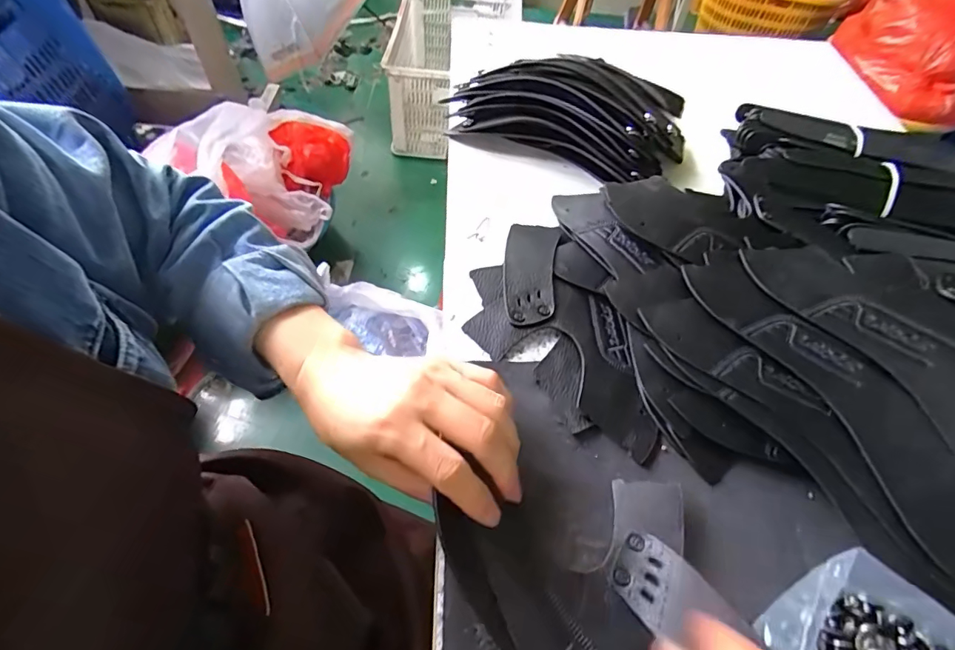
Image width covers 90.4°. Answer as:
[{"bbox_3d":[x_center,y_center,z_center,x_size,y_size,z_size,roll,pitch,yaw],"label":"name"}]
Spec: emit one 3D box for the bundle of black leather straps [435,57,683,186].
[{"bbox_3d":[0.086,-0.205,0.457,0.216,0.059,0.098,22,57,10],"label":"bundle of black leather straps"}]

